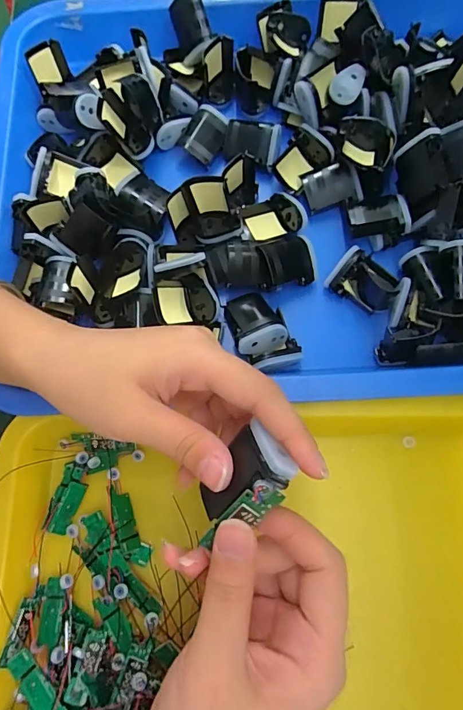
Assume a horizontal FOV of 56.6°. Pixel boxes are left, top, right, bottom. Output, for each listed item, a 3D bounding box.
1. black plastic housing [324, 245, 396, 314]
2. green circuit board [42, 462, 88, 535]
[{"bbox_3d":[0.094,-0.049,0.313,0.046,0.029,0.030,39,79,10],"label":"black plastic housing"},{"bbox_3d":[-0.105,0.092,0.274,0.017,0.005,0.044,15,75,5],"label":"green circuit board"}]

